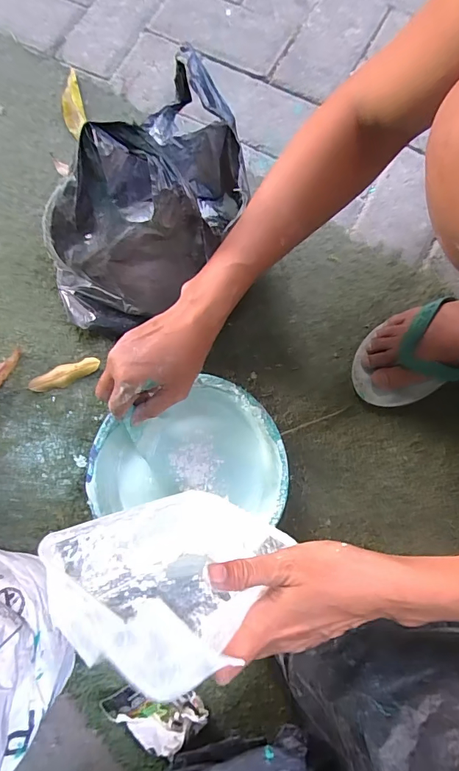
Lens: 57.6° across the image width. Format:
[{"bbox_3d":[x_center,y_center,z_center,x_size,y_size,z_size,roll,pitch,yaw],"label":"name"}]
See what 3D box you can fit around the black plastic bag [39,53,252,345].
[{"bbox_3d":[-0.100,-0.197,0.441,0.185,0.223,0.247,13,79,4],"label":"black plastic bag"}]

